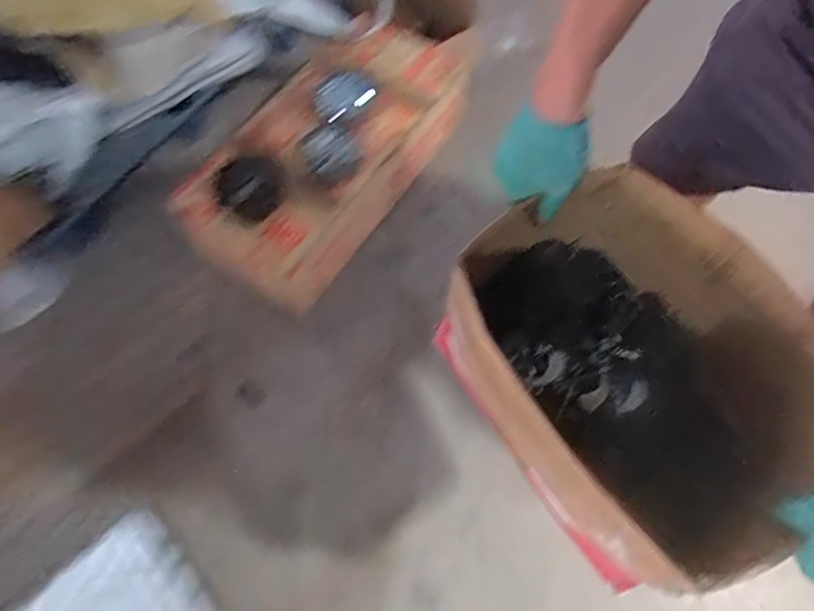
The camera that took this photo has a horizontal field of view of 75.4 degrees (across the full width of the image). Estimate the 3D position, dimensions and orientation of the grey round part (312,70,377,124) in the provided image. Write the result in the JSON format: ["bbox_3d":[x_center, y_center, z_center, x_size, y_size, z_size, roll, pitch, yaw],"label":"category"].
[{"bbox_3d":[-0.154,-0.493,1.224,0.152,0.014,0.127,-38,70,-14],"label":"grey round part"}]

